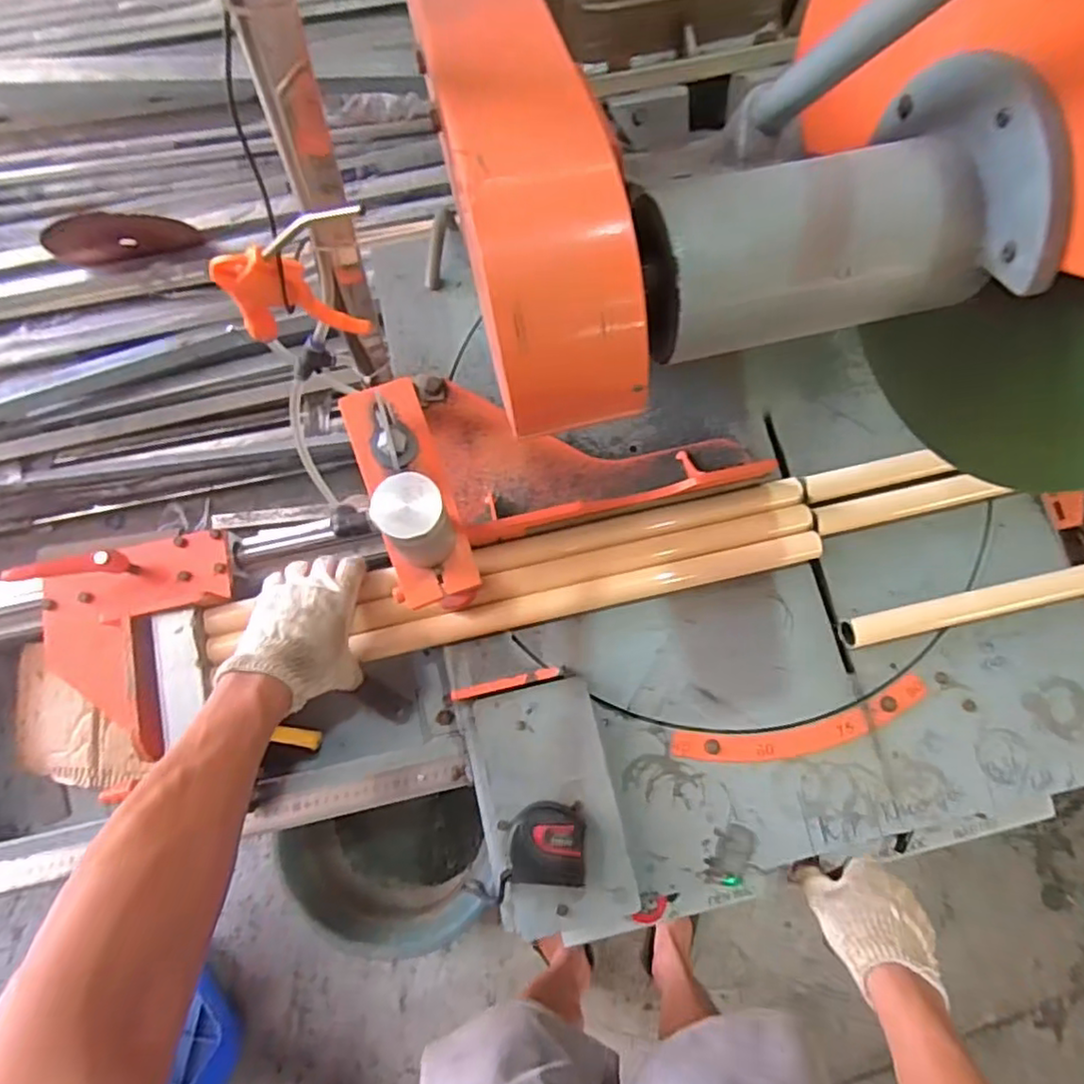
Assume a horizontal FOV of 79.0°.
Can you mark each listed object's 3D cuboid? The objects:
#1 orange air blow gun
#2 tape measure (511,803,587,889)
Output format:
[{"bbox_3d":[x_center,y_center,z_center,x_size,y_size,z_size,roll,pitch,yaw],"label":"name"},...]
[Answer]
[{"bbox_3d":[-0.157,-0.168,0.432,0.108,0.144,0.027,-7,77,-2],"label":"orange air blow gun"},{"bbox_3d":[0.006,0.254,0.554,0.062,0.034,0.064,3,76,1],"label":"tape measure"}]

